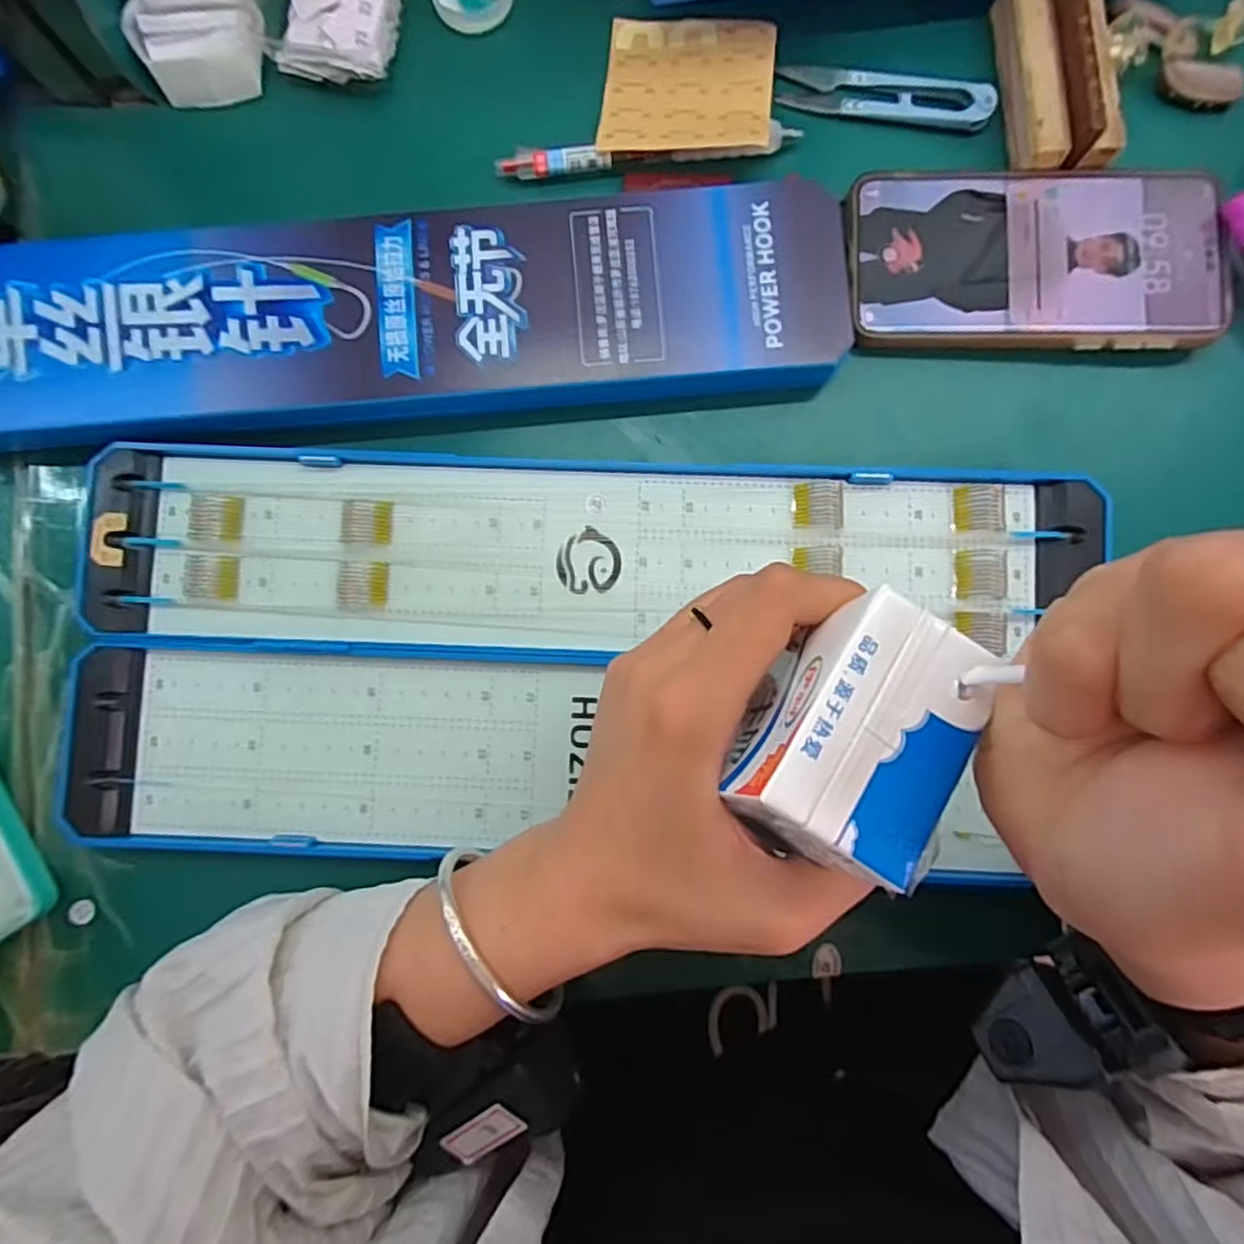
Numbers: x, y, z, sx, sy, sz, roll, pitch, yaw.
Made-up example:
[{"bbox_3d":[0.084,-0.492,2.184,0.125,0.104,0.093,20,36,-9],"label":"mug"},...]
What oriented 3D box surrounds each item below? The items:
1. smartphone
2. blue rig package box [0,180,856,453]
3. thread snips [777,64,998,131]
[{"bbox_3d":[0.186,-0.163,0.314,0.162,0.010,0.080,1,85,1],"label":"smartphone"},{"bbox_3d":[-0.124,-0.137,0.314,0.439,0.016,0.097,-5,88,0],"label":"blue rig package box"},{"bbox_3d":[0.124,-0.249,0.330,0.097,0.010,0.025,9,85,1],"label":"thread snips"}]

